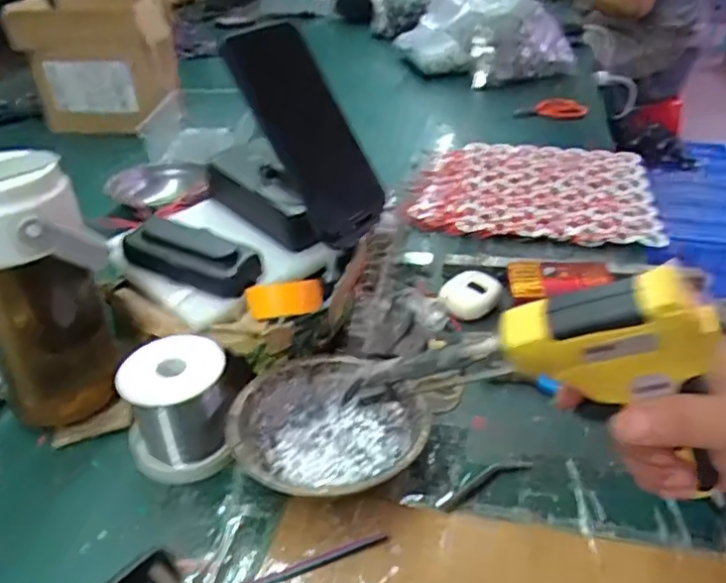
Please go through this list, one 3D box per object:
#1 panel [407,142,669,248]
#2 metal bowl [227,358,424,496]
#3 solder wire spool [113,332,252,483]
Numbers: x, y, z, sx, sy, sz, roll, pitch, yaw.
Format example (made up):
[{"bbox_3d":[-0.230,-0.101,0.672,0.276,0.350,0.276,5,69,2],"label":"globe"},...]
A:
[{"bbox_3d":[0.198,-0.123,0.738,0.262,0.025,0.196,7,34,12],"label":"panel"},{"bbox_3d":[-0.023,0.096,0.421,0.121,0.040,0.119,-1,33,1],"label":"metal bowl"},{"bbox_3d":[-0.123,0.075,0.438,0.079,0.067,0.082,3,34,7],"label":"solder wire spool"}]

